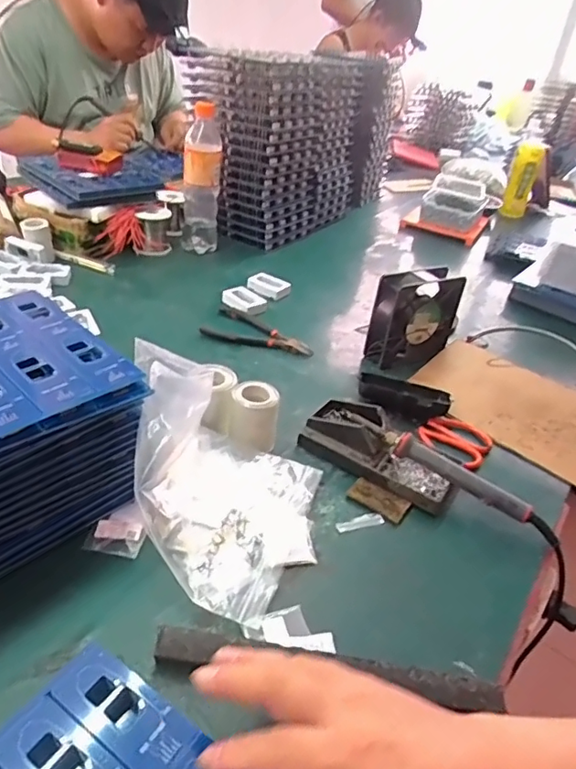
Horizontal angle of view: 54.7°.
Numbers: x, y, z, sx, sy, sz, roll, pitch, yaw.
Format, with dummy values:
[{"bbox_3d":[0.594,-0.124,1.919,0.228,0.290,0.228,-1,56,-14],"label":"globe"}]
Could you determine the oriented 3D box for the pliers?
[{"bbox_3d":[-0.047,-0.067,0.772,0.159,0.017,0.070,27,39,24],"label":"pliers"}]

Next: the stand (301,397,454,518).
[{"bbox_3d":[0.093,0.063,0.571,0.160,0.043,0.064,28,39,25],"label":"stand"}]

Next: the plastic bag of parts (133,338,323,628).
[{"bbox_3d":[-0.060,0.072,0.476,0.181,0.120,0.204,8,34,-1],"label":"plastic bag of parts"}]

